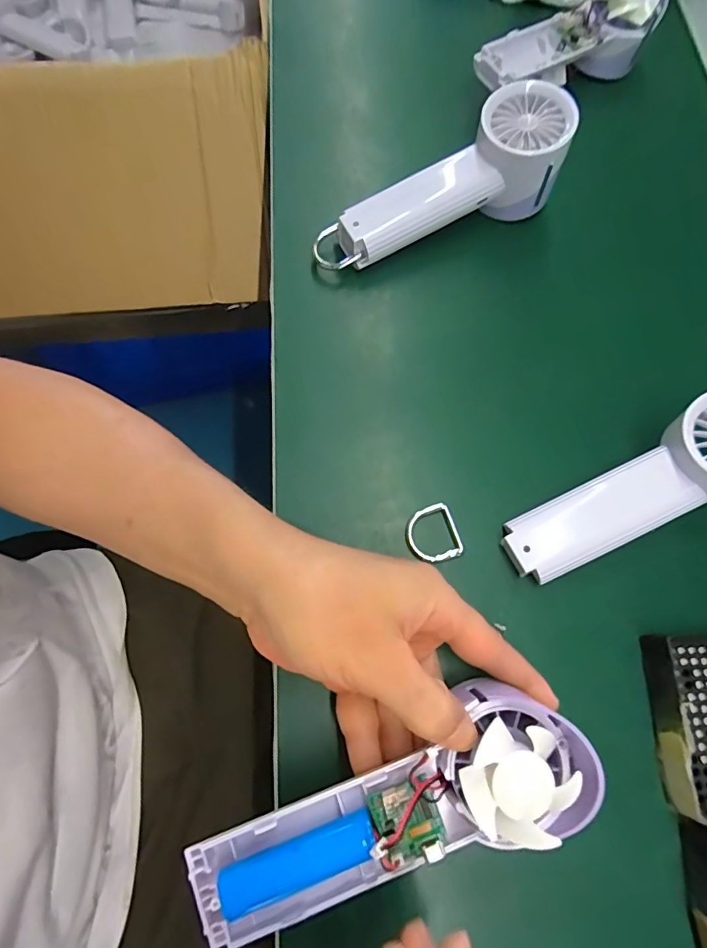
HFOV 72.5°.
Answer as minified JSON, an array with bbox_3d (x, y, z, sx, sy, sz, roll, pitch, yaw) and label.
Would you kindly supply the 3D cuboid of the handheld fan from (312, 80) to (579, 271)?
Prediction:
[{"bbox_3d":[0.061,-0.199,0.349,0.192,0.061,0.061,-26,74,4],"label":"handheld fan"}]

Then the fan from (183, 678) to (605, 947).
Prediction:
[{"bbox_3d":[0.018,0.145,0.207,0.175,0.023,0.062,-21,74,-3],"label":"fan"}]

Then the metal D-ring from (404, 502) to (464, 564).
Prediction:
[{"bbox_3d":[0.047,0.037,0.293,0.033,0.006,0.033,-16,73,-8],"label":"metal D-ring"}]

